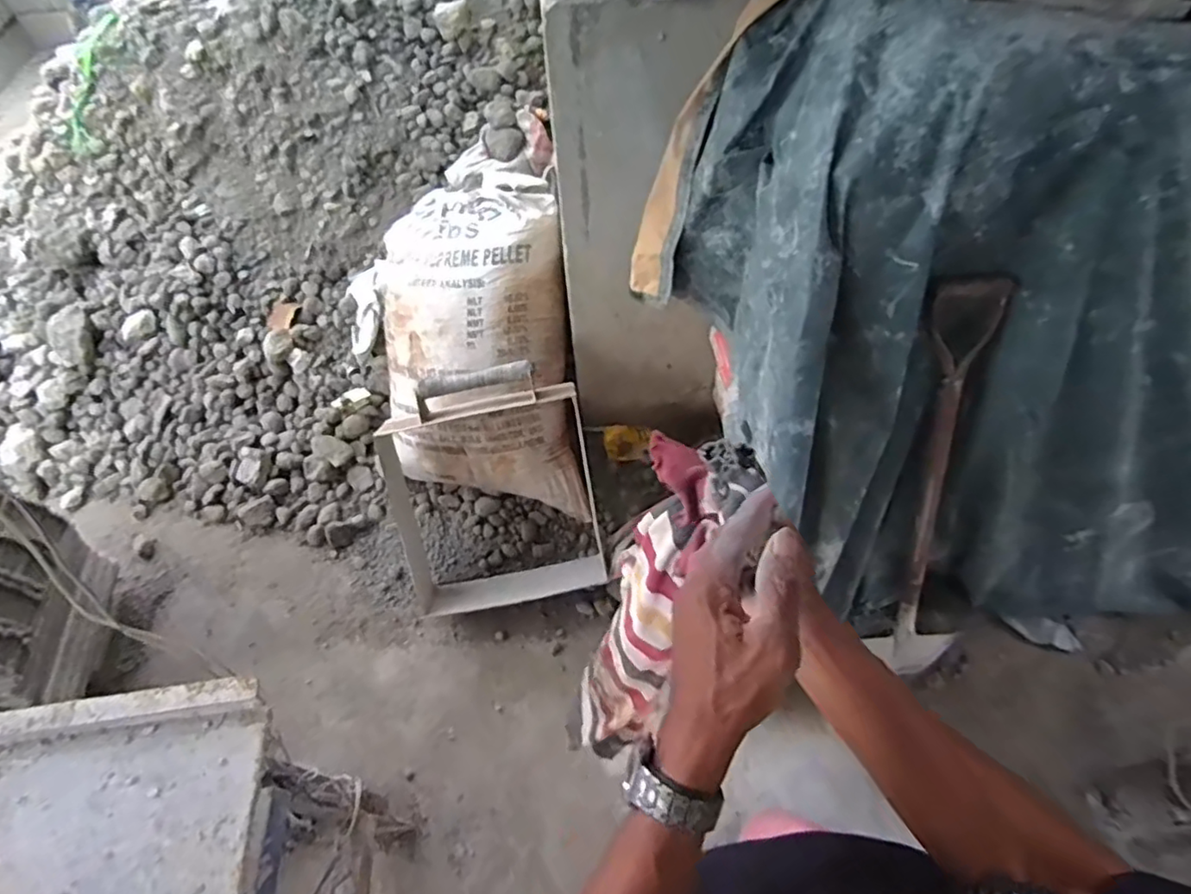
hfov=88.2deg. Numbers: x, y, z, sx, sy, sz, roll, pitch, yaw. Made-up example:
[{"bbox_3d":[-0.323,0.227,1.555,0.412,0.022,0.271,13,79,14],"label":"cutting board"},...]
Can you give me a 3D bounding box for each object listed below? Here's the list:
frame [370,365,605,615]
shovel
[{"bbox_3d":[-0.240,0.105,1.415,0.463,0.578,0.106,-9,21,0],"label":"frame"},{"bbox_3d":[0.617,0.099,1.115,0.161,0.802,0.064,-9,27,-3],"label":"shovel"}]

